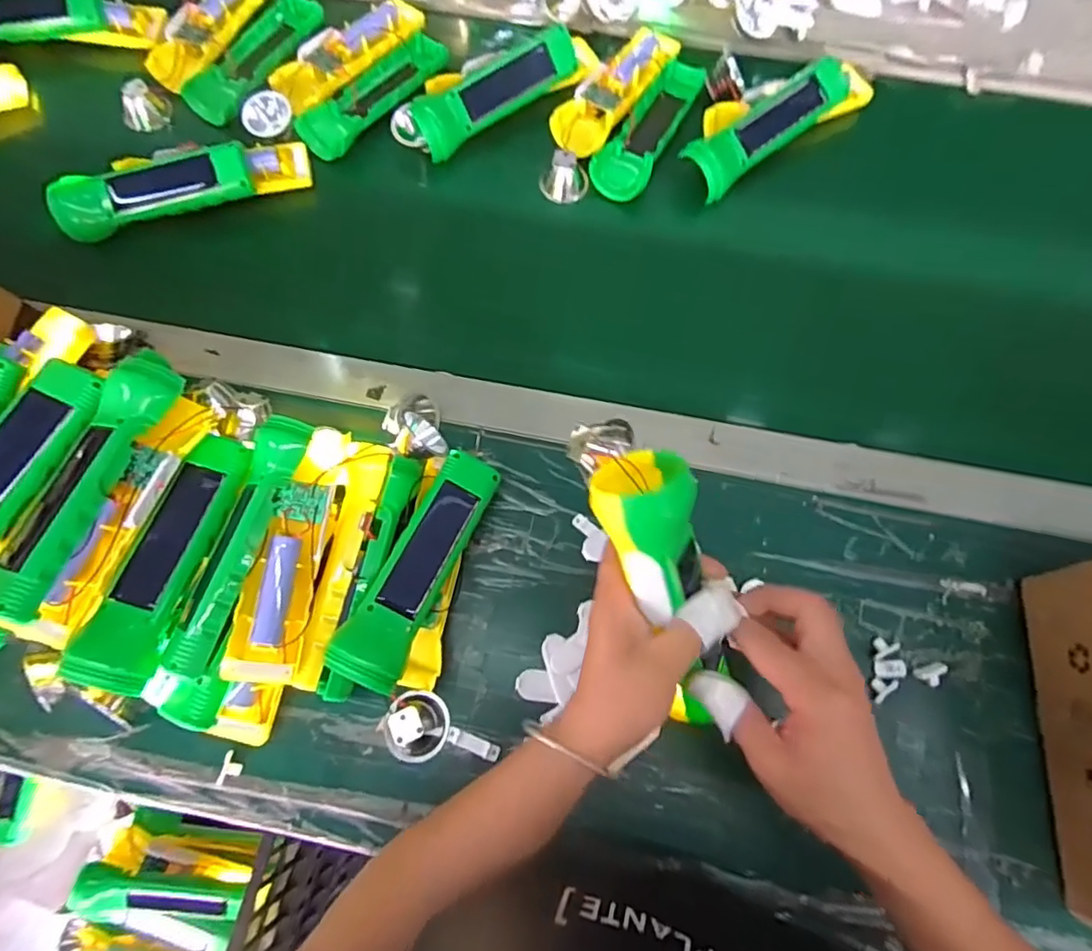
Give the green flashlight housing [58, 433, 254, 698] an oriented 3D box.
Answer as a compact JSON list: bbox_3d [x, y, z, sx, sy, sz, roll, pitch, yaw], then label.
[{"bbox_3d":[-0.241,0.051,0.372,0.051,0.039,0.165,14,73,5],"label":"green flashlight housing"}]

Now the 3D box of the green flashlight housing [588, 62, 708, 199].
[{"bbox_3d":[0.097,-0.325,0.541,0.047,0.022,0.164,27,76,10],"label":"green flashlight housing"}]

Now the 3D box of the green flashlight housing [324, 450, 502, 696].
[{"bbox_3d":[-0.088,0.061,0.397,0.048,0.026,0.164,28,71,-10],"label":"green flashlight housing"}]

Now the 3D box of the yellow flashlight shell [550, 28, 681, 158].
[{"bbox_3d":[0.065,-0.366,0.545,0.051,0.022,0.167,33,77,11],"label":"yellow flashlight shell"}]

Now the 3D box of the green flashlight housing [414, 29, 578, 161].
[{"bbox_3d":[-0.045,-0.355,0.535,0.164,0.033,0.038,-35,75,-8],"label":"green flashlight housing"}]

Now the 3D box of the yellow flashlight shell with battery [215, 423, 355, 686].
[{"bbox_3d":[-0.163,0.048,0.379,0.039,0.032,0.171,12,73,4],"label":"yellow flashlight shell with battery"}]

